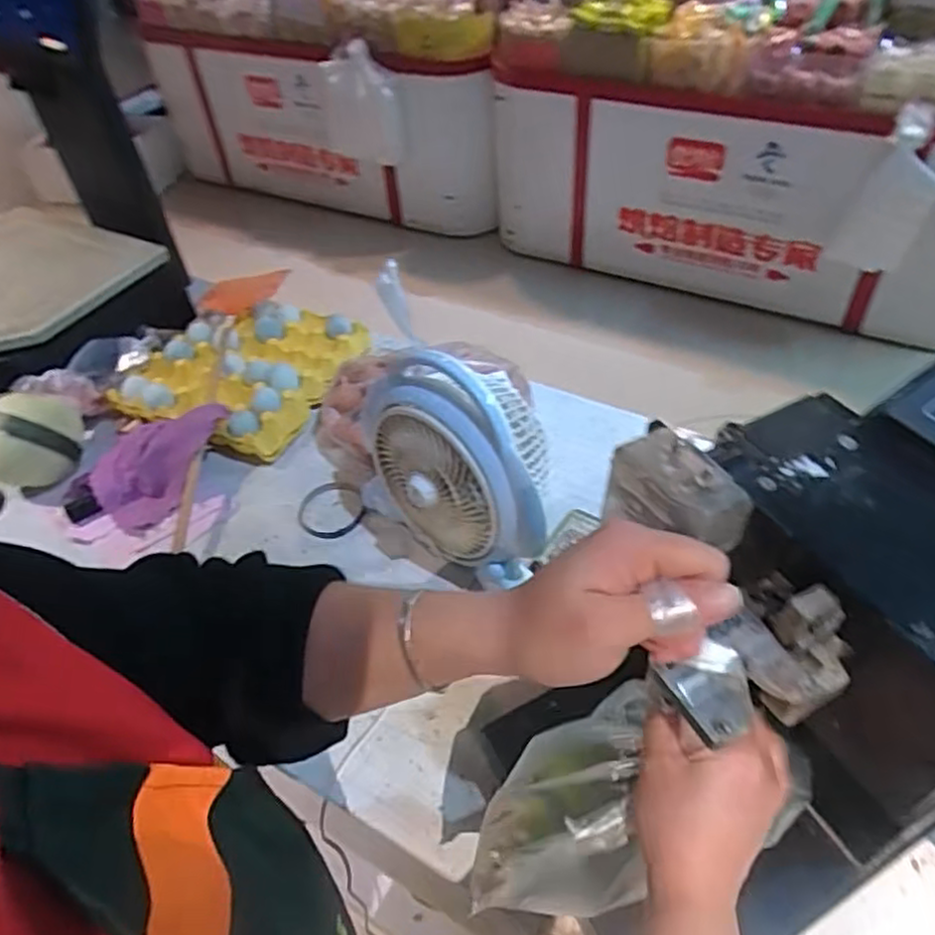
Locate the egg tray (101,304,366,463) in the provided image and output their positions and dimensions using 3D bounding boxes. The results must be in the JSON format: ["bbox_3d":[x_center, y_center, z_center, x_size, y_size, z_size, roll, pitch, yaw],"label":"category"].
[{"bbox_3d":[-0.323,-0.143,1.057,0.274,0.056,0.302,19,50,22],"label":"egg tray"}]

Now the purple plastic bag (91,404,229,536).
[{"bbox_3d":[-0.422,-0.011,0.943,0.144,0.079,0.175,15,49,19],"label":"purple plastic bag"}]

